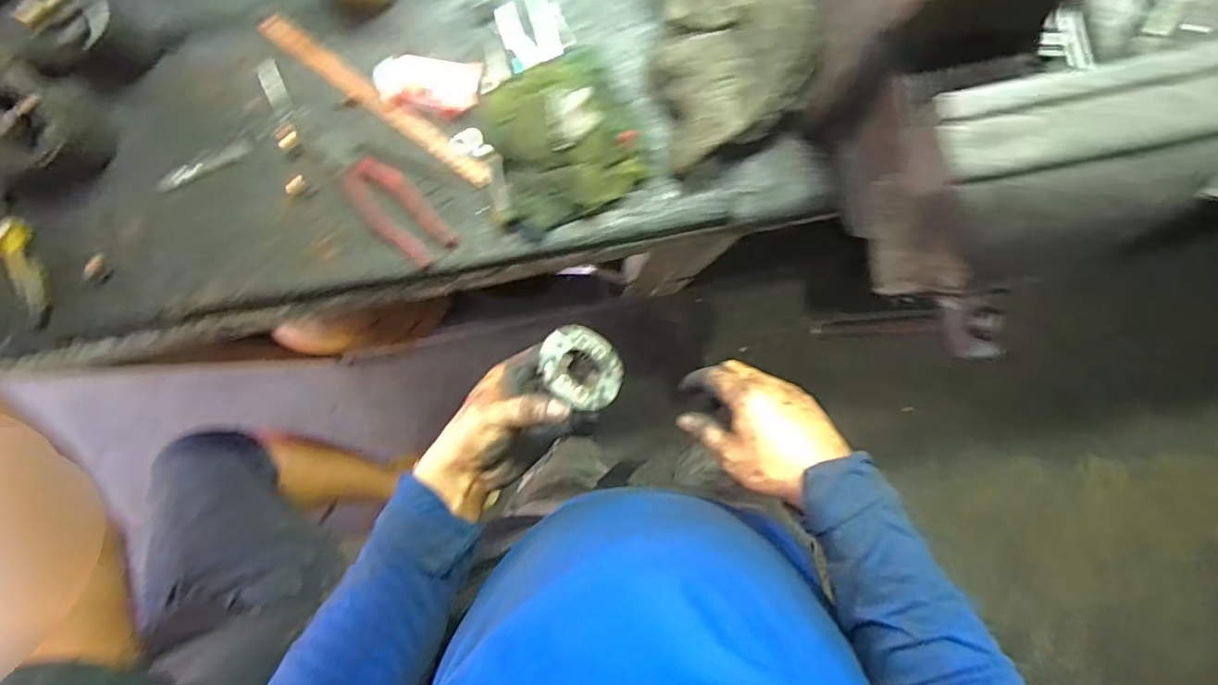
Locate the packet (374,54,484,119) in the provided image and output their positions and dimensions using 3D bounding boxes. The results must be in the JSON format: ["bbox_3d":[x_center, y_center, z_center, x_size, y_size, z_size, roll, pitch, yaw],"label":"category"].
[{"bbox_3d":[-0.182,-0.260,0.565,0.101,0.029,0.048,4,91,-1],"label":"packet"}]

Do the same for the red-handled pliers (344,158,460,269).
[{"bbox_3d":[-0.219,-0.133,0.576,0.056,0.019,0.116,-40,92,0],"label":"red-handled pliers"}]

